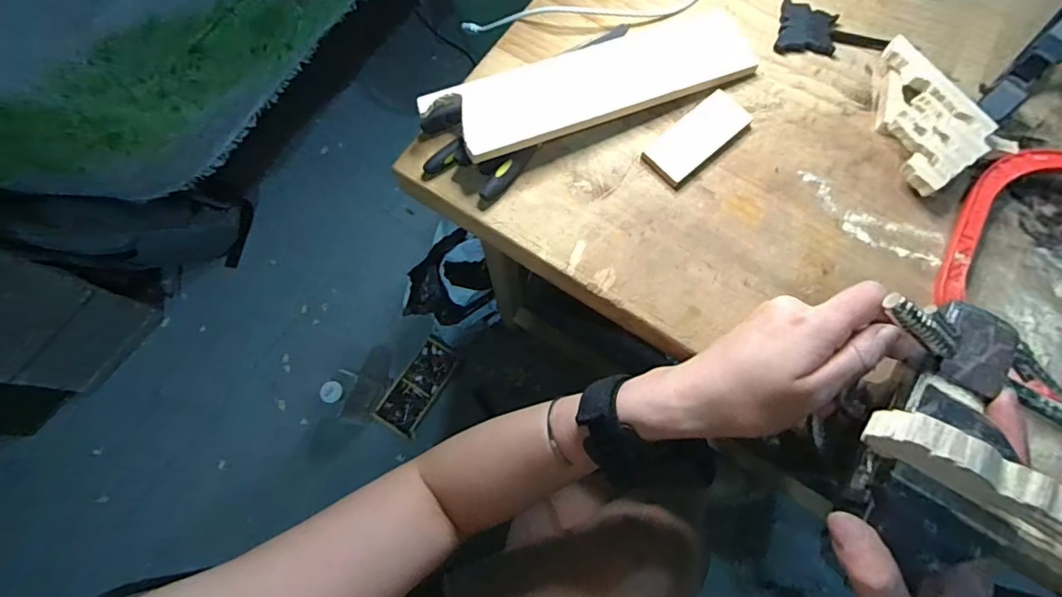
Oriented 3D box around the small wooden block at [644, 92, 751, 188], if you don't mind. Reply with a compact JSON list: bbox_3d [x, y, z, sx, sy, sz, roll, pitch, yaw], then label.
[{"bbox_3d":[0.121,-0.117,0.371,0.083,0.005,0.037,-40,77,-10],"label":"small wooden block"}]

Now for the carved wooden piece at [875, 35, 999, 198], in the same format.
[{"bbox_3d":[0.271,-0.128,0.365,0.073,0.025,0.099,-35,76,-9],"label":"carved wooden piece"}]

